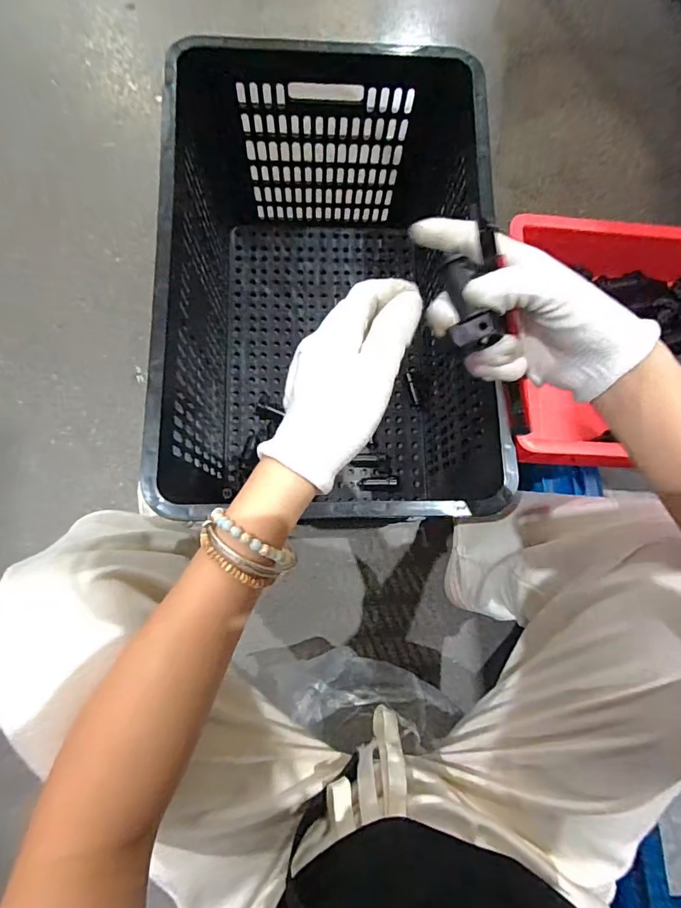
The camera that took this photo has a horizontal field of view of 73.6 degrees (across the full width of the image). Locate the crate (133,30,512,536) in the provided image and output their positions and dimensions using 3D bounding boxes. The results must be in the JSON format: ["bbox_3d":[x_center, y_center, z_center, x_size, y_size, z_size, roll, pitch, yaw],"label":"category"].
[{"bbox_3d":[-0.016,-0.206,0.636,0.370,0.315,0.588,0,81,-3],"label":"crate"}]

